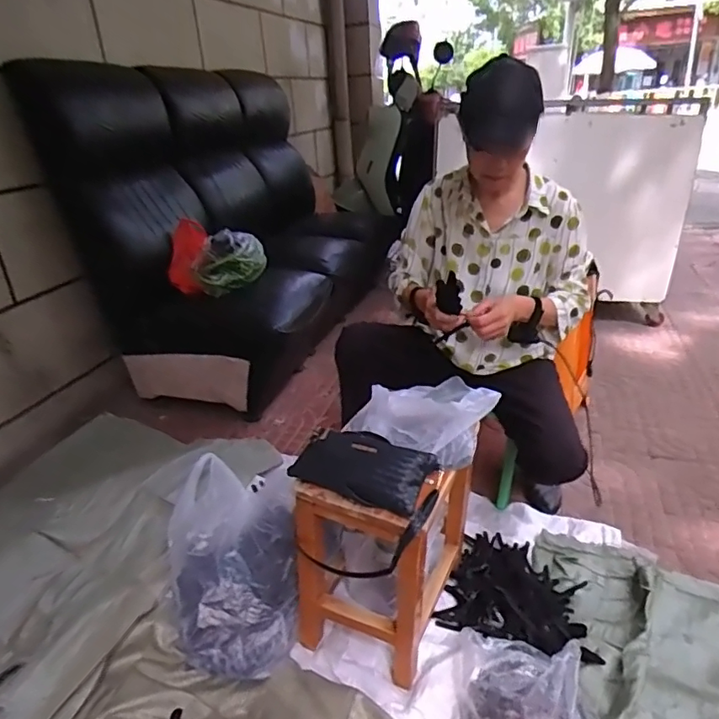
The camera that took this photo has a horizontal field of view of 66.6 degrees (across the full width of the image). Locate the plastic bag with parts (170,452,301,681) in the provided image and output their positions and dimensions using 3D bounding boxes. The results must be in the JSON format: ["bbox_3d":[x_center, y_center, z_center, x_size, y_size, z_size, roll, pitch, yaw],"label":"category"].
[{"bbox_3d":[-0.248,0.395,1.104,0.249,0.173,0.406,-5,28,-8],"label":"plastic bag with parts"}]

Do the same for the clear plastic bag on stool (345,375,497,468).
[{"bbox_3d":[0.124,0.088,1.014,0.232,0.081,0.208,13,30,30],"label":"clear plastic bag on stool"}]

